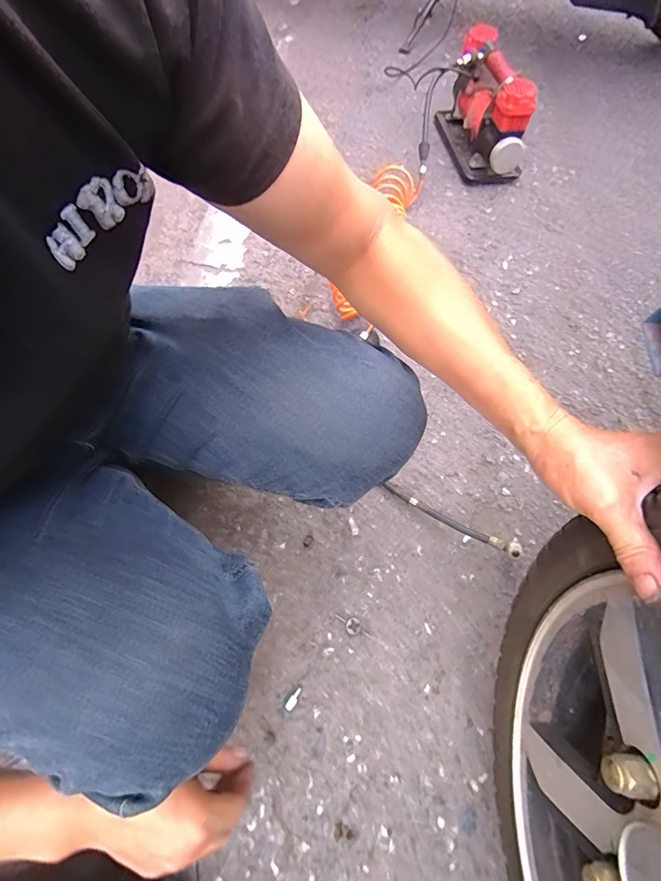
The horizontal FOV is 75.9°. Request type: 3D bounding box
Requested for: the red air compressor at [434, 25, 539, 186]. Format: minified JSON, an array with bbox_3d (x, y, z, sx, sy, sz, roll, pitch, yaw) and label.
[{"bbox_3d":[0.343,-0.735,0.944,0.123,0.179,0.301,-7,63,-3],"label":"red air compressor"}]

